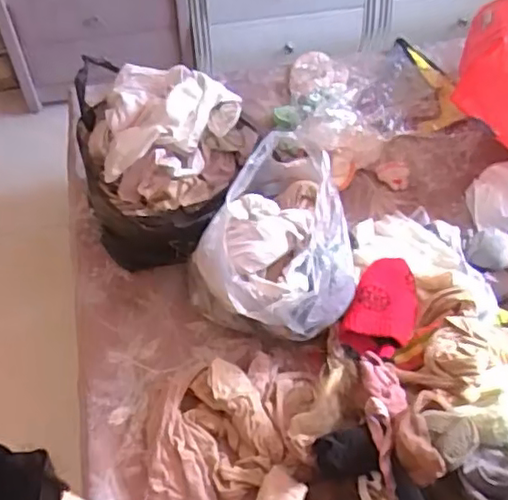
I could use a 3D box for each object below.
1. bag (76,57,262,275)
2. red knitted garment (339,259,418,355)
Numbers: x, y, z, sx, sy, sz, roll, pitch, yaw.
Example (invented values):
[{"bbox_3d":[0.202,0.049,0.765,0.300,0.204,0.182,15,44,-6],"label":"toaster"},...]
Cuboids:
[{"bbox_3d":[-0.130,-0.123,0.967,0.249,0.216,0.281,-11,53,-7],"label":"bag"},{"bbox_3d":[0.172,0.077,0.834,0.090,0.018,0.133,28,73,-1],"label":"red knitted garment"}]

